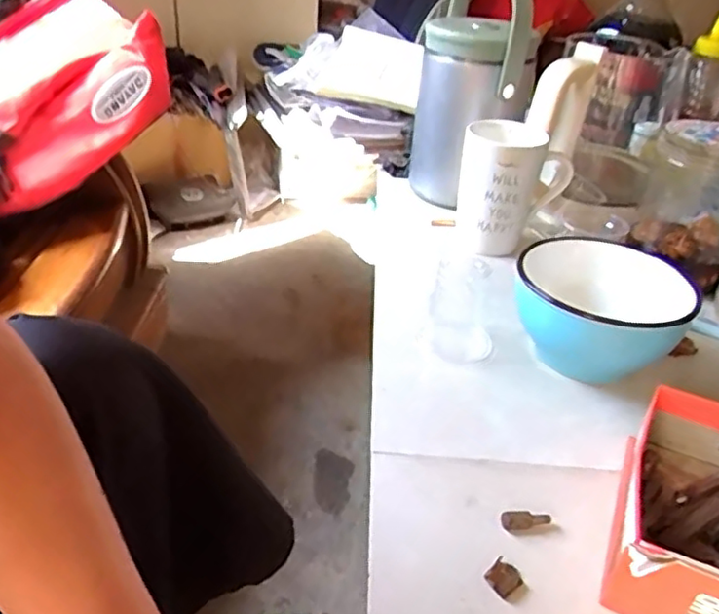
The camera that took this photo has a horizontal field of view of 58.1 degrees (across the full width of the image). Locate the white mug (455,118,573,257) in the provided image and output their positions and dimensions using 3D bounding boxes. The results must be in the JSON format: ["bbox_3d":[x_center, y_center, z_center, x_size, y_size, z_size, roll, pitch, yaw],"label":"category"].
[{"bbox_3d":[0.152,-0.126,0.685,0.098,0.122,0.084,11,33,8],"label":"white mug"}]

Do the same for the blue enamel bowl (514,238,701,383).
[{"bbox_3d":[0.192,0.007,0.530,0.133,0.078,0.133,4,33,-3],"label":"blue enamel bowl"}]

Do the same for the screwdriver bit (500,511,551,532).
[{"bbox_3d":[0.101,0.128,0.389,0.032,0.009,0.008,0,33,-9],"label":"screwdriver bit"}]

